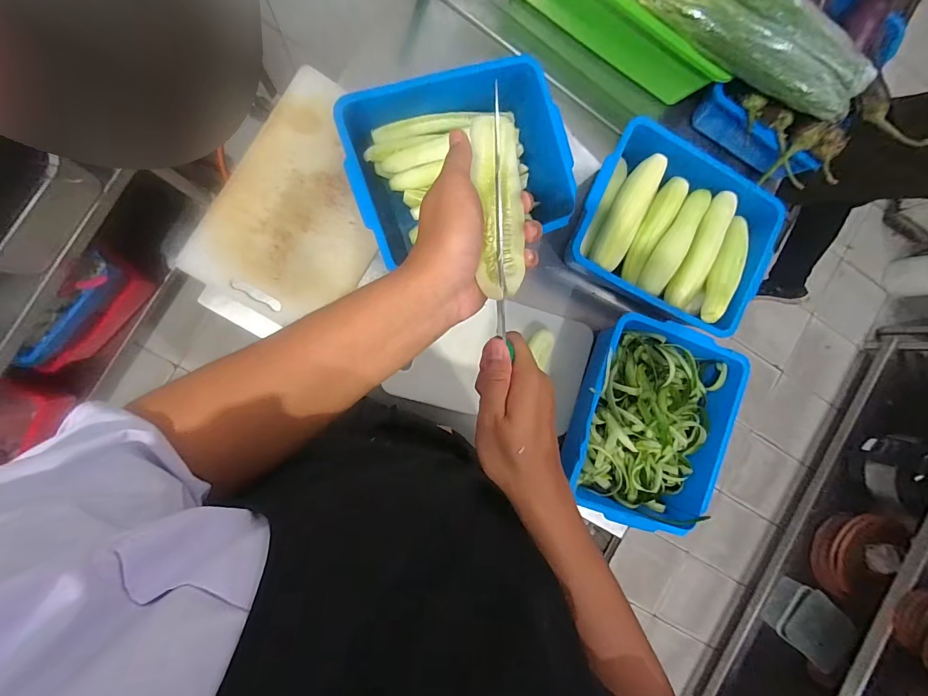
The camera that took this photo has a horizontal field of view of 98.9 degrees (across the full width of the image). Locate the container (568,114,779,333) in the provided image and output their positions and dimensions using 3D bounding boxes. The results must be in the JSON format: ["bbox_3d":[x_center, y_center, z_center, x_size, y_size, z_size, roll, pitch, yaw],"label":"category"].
[{"bbox_3d":[0.319,-0.178,0.630,0.295,0.097,0.241,23,88,-9],"label":"container"}]

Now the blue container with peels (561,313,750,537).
[{"bbox_3d":[0.292,0.114,0.631,0.240,0.079,0.304,16,89,-9],"label":"blue container with peels"}]

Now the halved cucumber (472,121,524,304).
[{"bbox_3d":[0.030,-0.130,0.341,0.036,0.016,0.192,3,65,-9],"label":"halved cucumber"}]

